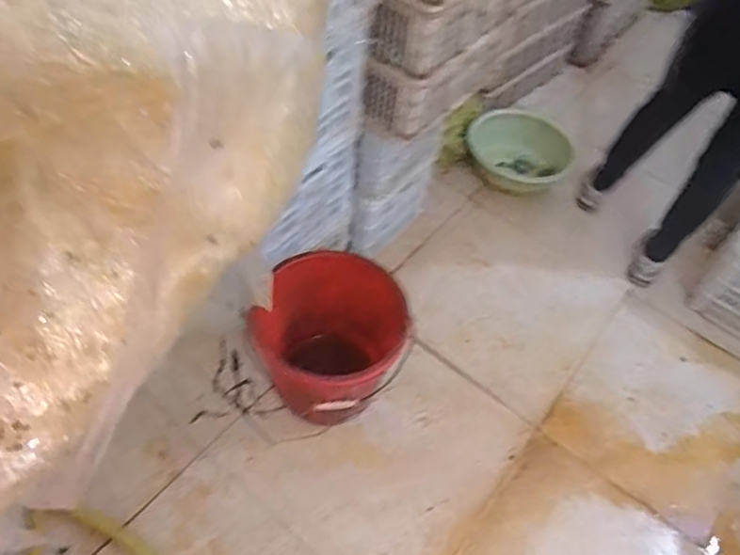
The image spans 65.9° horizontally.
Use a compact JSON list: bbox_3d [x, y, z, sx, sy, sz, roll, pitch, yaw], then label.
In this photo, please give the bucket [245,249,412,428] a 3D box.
[{"bbox_3d":[-0.079,0.158,1.471,0.386,0.298,0.391,3,52,-4],"label":"bucket"}]

